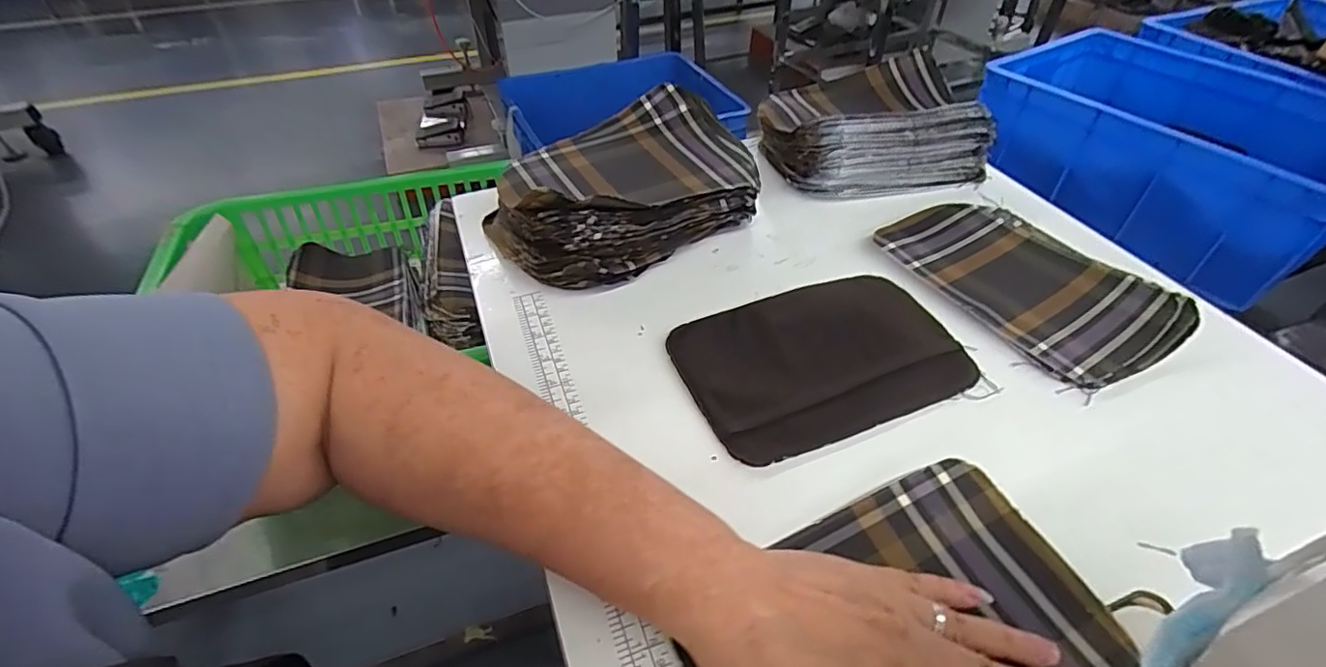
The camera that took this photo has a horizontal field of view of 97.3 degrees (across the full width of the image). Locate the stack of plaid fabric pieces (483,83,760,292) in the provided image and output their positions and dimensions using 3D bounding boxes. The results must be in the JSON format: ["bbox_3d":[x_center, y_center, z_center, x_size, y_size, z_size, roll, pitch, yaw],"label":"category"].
[{"bbox_3d":[-0.033,-0.126,0.499,0.223,0.073,0.146,-24,50,-21],"label":"stack of plaid fabric pieces"}]

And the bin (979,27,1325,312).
[{"bbox_3d":[0.847,-0.319,0.983,0.383,0.162,0.521,-24,49,-22],"label":"bin"}]

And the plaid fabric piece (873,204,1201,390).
[{"bbox_3d":[0.287,-0.046,0.465,0.137,0.020,0.204,-20,48,-19],"label":"plaid fabric piece"}]

